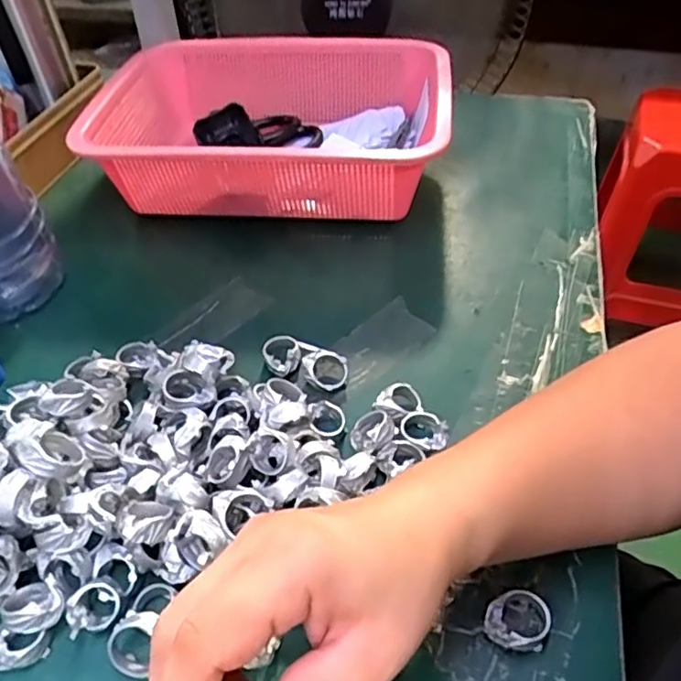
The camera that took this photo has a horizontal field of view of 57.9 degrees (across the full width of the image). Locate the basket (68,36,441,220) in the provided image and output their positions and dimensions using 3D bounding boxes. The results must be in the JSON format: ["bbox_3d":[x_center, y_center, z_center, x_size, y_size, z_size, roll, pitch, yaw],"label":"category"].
[{"bbox_3d":[-0.054,-0.186,0.554,0.286,0.096,0.206,2,46,8],"label":"basket"}]

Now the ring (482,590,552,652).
[{"bbox_3d":[0.083,0.131,0.286,0.027,0.014,0.026,-3,45,3],"label":"ring"}]

